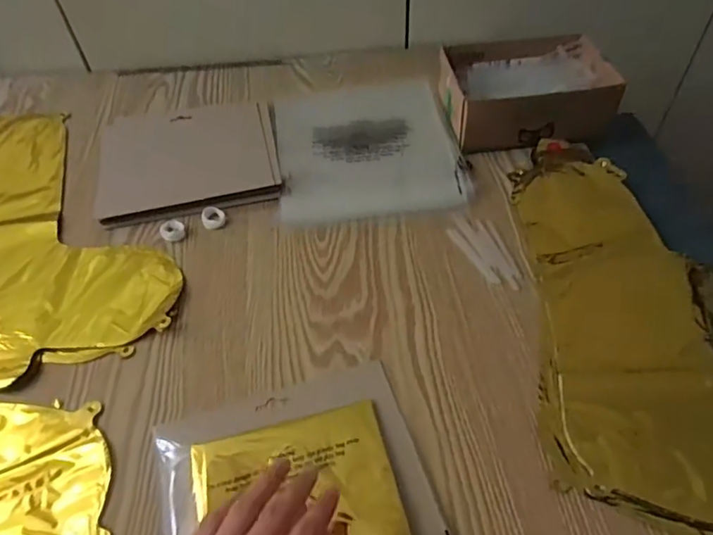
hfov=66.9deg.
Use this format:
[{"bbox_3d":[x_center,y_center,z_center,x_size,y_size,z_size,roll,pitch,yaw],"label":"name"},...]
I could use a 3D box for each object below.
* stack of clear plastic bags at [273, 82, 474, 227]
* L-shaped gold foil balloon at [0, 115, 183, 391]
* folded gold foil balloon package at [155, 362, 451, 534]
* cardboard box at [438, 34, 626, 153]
[{"bbox_3d":[0.011,-0.145,0.642,0.203,0.012,0.224,-7,50,-2],"label":"stack of clear plastic bags"},{"bbox_3d":[-0.355,-0.046,0.579,0.225,0.014,0.404,-26,53,-16],"label":"L-shaped gold foil balloon"},{"bbox_3d":[-0.041,0.169,0.387,0.188,0.016,0.187,-16,51,-9],"label":"folded gold foil balloon package"},{"bbox_3d":[0.200,-0.216,0.651,0.200,0.063,0.151,-2,50,3],"label":"cardboard box"}]

